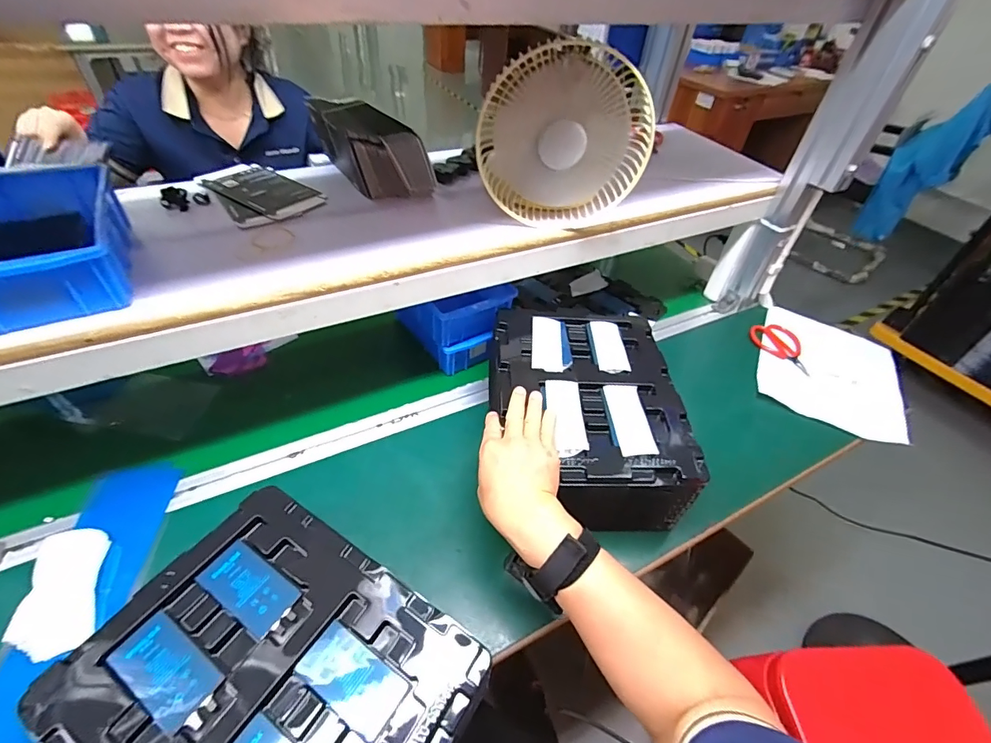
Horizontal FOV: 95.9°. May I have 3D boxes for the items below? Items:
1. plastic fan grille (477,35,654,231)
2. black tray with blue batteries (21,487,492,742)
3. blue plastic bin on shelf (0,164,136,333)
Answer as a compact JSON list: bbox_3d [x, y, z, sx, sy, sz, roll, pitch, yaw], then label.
[{"bbox_3d":[0.079,-0.267,0.529,0.192,0.180,0.050,5,44,1],"label":"plastic fan grille"},{"bbox_3d":[-0.168,0.240,0.343,0.269,0.024,0.218,25,48,20],"label":"black tray with blue batteries"},{"bbox_3d":[-0.433,-0.123,0.423,0.129,0.059,0.203,-20,49,-23],"label":"blue plastic bin on shelf"}]

